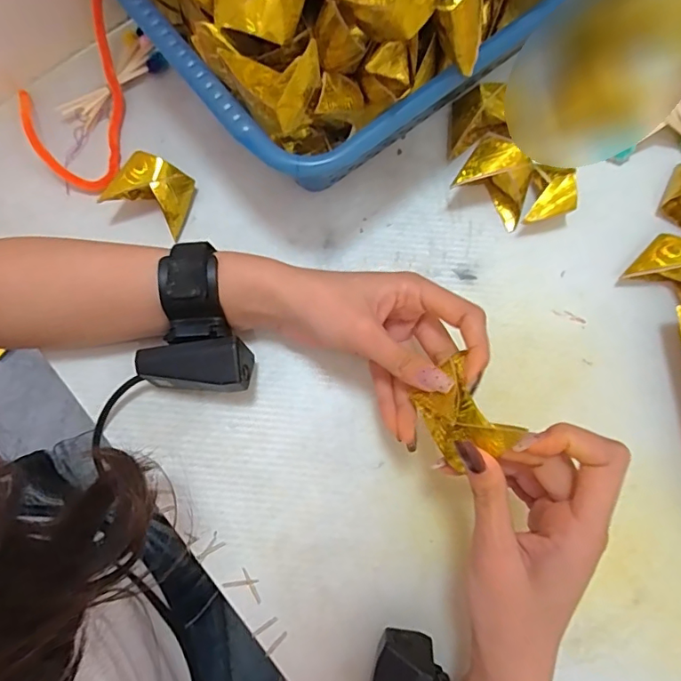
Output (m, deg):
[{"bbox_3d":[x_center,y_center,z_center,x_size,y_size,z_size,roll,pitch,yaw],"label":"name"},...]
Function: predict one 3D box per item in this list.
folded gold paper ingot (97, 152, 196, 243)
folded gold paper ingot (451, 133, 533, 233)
[{"bbox_3d":[-0.137,-0.108,0.373,0.052,0.031,0.043,25,79,7],"label":"folded gold paper ingot"},{"bbox_3d":[0.115,-0.116,0.371,0.052,0.036,0.043,30,79,8],"label":"folded gold paper ingot"}]

